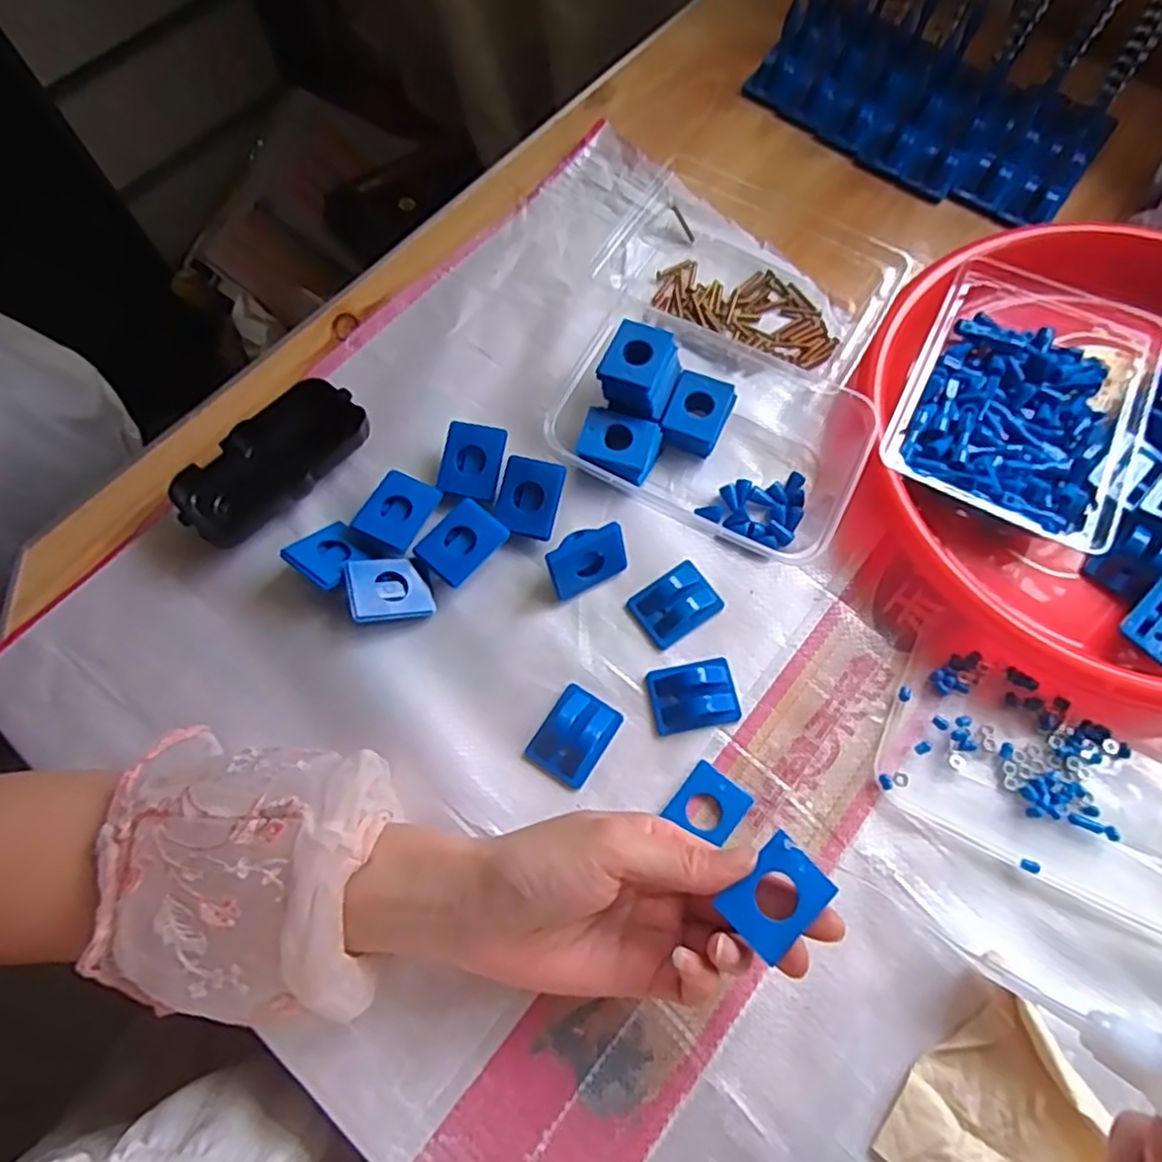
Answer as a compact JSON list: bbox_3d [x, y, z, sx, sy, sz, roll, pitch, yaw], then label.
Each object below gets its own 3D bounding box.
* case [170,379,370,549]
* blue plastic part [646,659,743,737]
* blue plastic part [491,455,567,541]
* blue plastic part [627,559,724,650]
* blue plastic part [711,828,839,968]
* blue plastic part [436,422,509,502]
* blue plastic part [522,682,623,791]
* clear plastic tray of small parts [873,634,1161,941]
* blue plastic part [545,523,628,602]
[{"bbox_3d":[-0.175,-0.069,0.400,0.107,0.028,0.053,-41,74,-15],"label":"case"},{"bbox_3d":[0.060,0.059,0.366,0.047,0.010,0.034,-12,69,-5],"label":"blue plastic part"},{"bbox_3d":[-0.029,-0.047,0.399,0.034,0.014,0.043,14,87,5],"label":"blue plastic part"},{"bbox_3d":[0.052,0.012,0.384,0.045,0.009,0.034,-33,72,-12],"label":"blue plastic part"},{"bbox_3d":[0.078,0.125,0.278,0.030,0.005,0.039,42,74,14],"label":"blue plastic part"},{"bbox_3d":[-0.062,-0.068,0.405,0.034,0.013,0.042,13,89,3],"label":"blue plastic part"},{"bbox_3d":[-0.003,0.077,0.356,0.035,0.014,0.045,31,72,11],"label":"blue plastic part"},{"bbox_3d":[0.238,0.095,0.350,0.163,0.009,0.105,24,70,9],"label":"clear plastic tray of small parts"},{"bbox_3d":[0.002,-0.013,0.385,0.044,0.035,0.015,-26,41,-9],"label":"blue plastic part"}]

